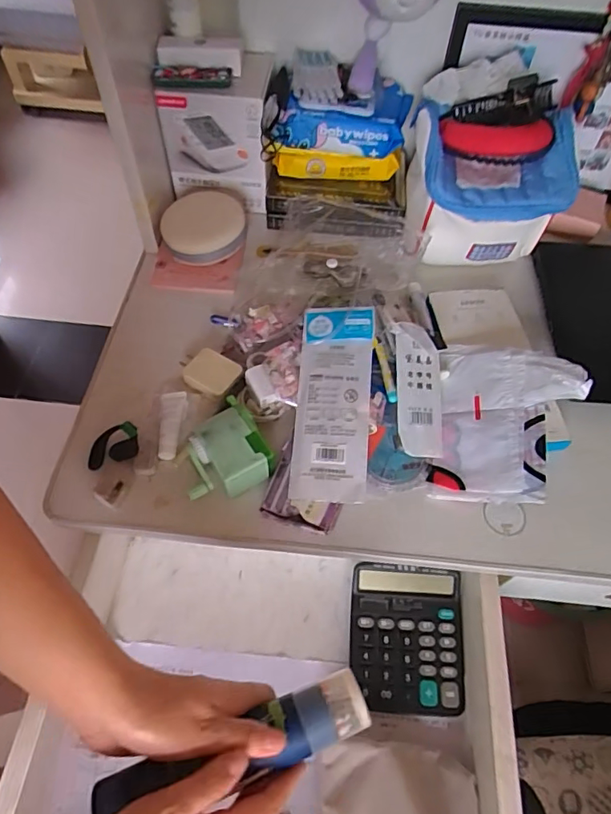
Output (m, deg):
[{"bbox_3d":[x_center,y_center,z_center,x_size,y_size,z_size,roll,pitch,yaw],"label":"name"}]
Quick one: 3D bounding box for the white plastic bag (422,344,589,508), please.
[{"bbox_3d":[0.204,0.011,0.519,0.135,0.025,0.177,2,64,24],"label":"white plastic bag"}]

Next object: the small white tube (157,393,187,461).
[{"bbox_3d":[-0.140,0.017,0.531,0.025,0.014,0.076,0,58,-3],"label":"small white tube"}]

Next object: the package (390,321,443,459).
[{"bbox_3d":[0.120,-0.020,0.544,0.050,0.011,0.146,-1,74,-3],"label":"package"}]

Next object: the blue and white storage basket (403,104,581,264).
[{"bbox_3d":[0.223,-0.277,0.654,0.187,0.142,0.147,-3,58,-5],"label":"blue and white storage basket"}]

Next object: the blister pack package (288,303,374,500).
[{"bbox_3d":[0.027,-0.007,0.511,0.072,0.009,0.199,3,73,9],"label":"blister pack package"}]

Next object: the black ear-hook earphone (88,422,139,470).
[{"bbox_3d":[-0.194,0.038,0.517,0.052,0.022,0.037,-11,59,-9],"label":"black ear-hook earphone"}]

